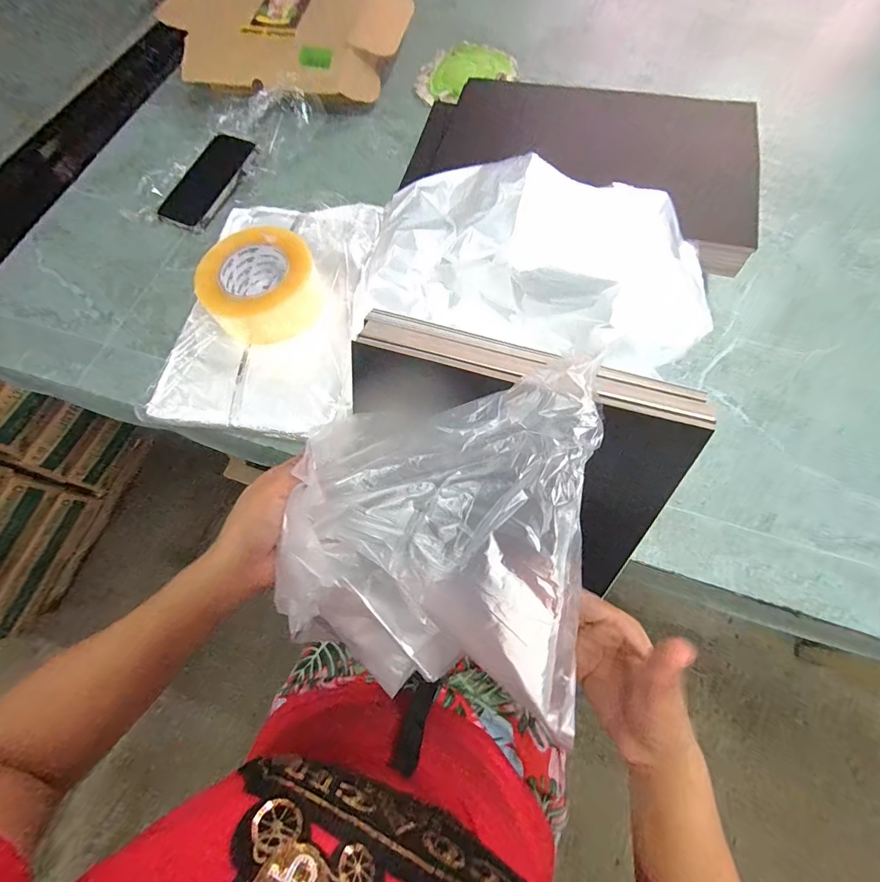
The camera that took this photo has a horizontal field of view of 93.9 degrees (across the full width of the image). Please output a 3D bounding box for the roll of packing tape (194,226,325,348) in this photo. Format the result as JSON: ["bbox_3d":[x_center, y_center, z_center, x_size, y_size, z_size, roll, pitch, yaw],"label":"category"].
[{"bbox_3d":[-0.209,-0.181,0.484,0.128,0.061,0.123,-1,67,2],"label":"roll of packing tape"}]

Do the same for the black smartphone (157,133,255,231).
[{"bbox_3d":[-0.346,-0.384,0.607,0.082,0.010,0.161,25,79,7],"label":"black smartphone"}]

